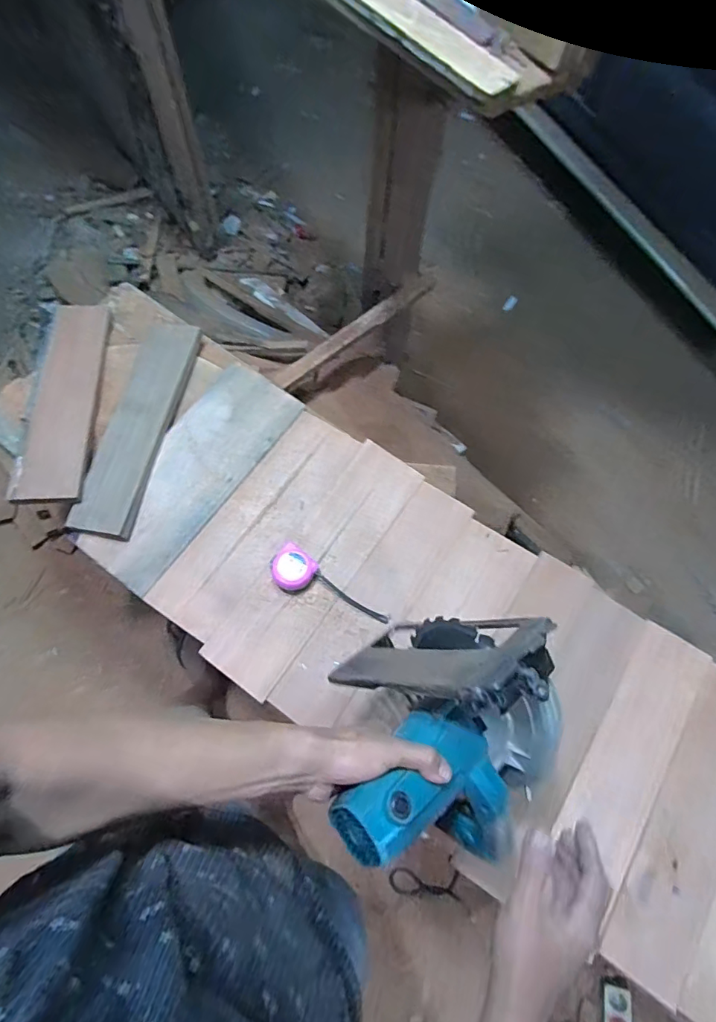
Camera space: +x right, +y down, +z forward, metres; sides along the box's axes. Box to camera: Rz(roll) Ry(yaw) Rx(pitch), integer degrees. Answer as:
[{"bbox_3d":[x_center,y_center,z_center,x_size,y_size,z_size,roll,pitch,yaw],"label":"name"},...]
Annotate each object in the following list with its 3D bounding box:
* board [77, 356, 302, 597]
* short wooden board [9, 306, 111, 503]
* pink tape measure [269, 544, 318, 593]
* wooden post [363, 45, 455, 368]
[{"bbox_3d":[-0.291,-0.075,0.872,0.169,0.015,0.436,32,72,11],"label":"board"},{"bbox_3d":[-0.537,-0.216,0.904,0.106,0.020,0.437,0,63,-14],"label":"short wooden board"},{"bbox_3d":[-0.104,0.096,0.785,0.064,0.045,0.063,38,75,10],"label":"pink tape measure"},{"bbox_3d":[0.087,-0.623,1.123,0.098,0.642,0.147,-31,75,-10],"label":"wooden post"}]

